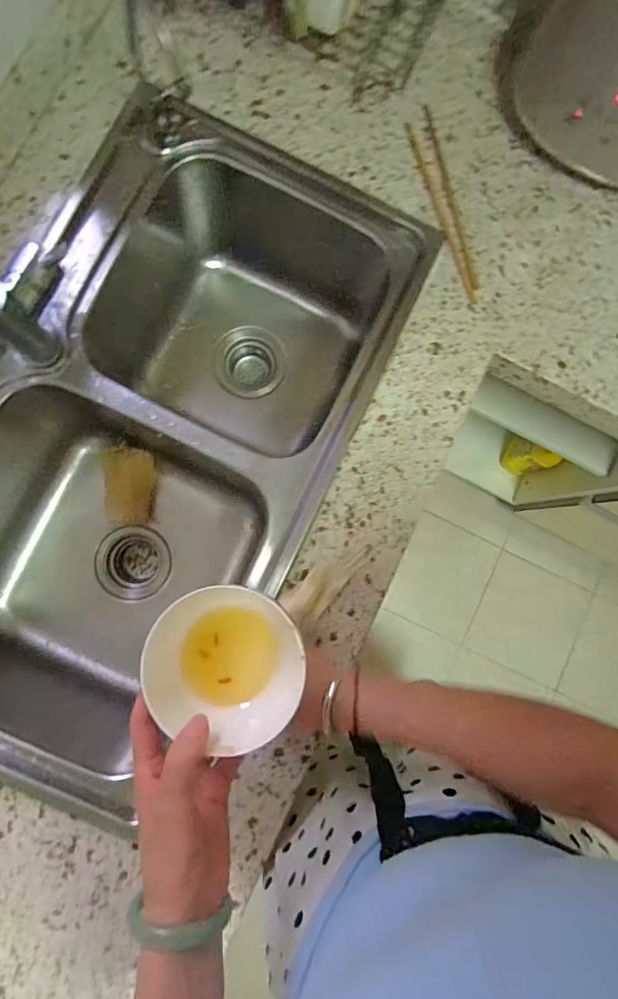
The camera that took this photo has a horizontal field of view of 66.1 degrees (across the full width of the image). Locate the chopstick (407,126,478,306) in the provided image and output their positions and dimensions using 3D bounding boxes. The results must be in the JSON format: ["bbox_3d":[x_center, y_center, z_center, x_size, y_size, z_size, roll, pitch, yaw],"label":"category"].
[{"bbox_3d":[0.156,-0.342,0.568,0.010,0.006,0.230,-19,87,-6],"label":"chopstick"}]

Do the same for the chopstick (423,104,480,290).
[{"bbox_3d":[0.170,-0.364,0.568,0.012,0.006,0.233,-14,86,-6],"label":"chopstick"}]

